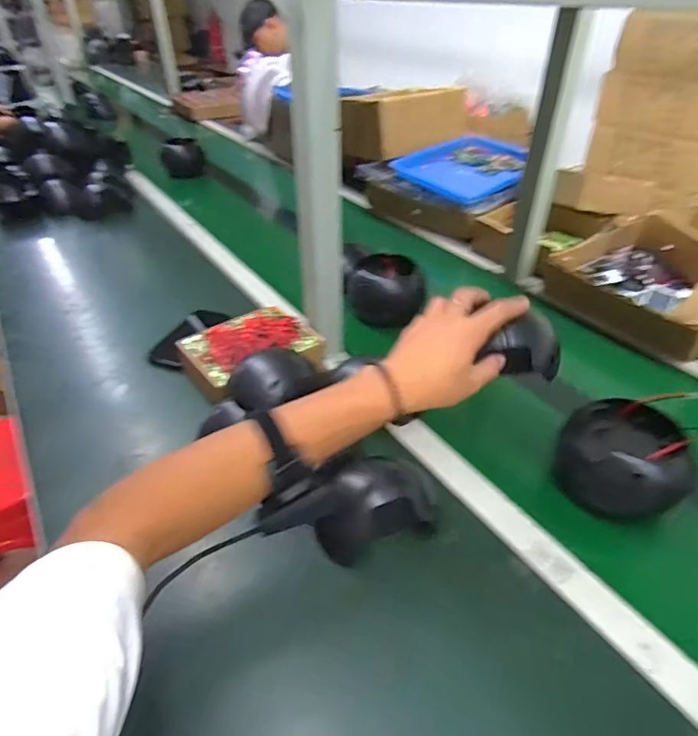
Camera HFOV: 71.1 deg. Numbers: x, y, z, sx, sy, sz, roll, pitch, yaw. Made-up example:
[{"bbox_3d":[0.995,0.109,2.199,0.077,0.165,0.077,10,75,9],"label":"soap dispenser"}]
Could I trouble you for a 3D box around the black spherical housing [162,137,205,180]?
[{"bbox_3d":[-0.491,-0.611,1.459,0.126,0.117,0.137,-12,41,-16],"label":"black spherical housing"}]

